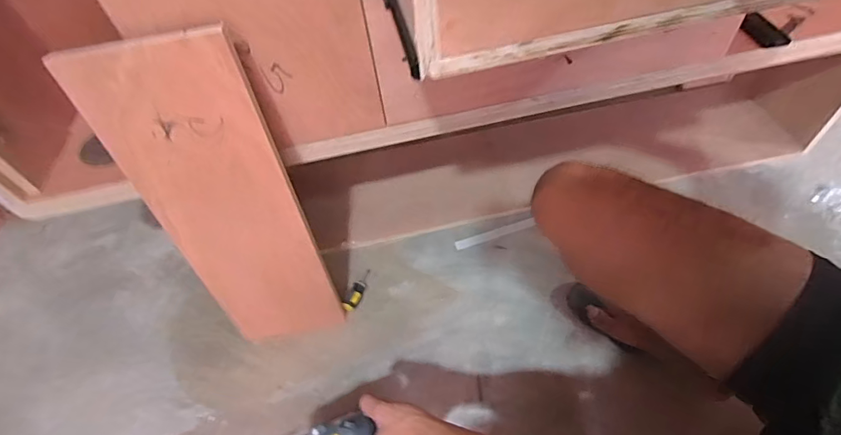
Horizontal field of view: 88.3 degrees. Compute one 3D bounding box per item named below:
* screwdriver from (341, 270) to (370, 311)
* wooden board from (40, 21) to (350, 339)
[{"bbox_3d":[-0.132,0.147,0.912,0.030,0.030,0.105,9,54,13],"label":"screwdriver"},{"bbox_3d":[-0.291,0.007,0.681,0.214,0.567,0.025,-11,42,-1],"label":"wooden board"}]

